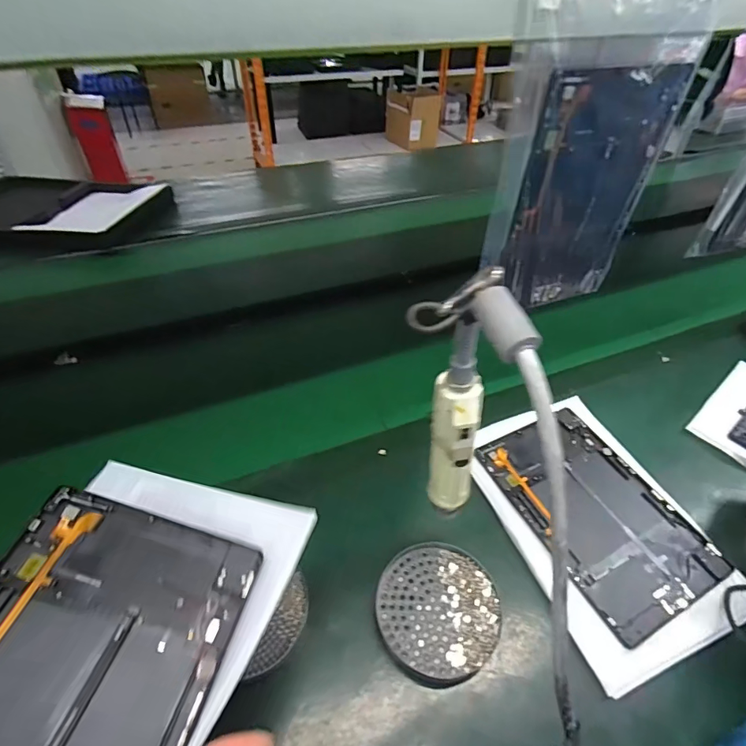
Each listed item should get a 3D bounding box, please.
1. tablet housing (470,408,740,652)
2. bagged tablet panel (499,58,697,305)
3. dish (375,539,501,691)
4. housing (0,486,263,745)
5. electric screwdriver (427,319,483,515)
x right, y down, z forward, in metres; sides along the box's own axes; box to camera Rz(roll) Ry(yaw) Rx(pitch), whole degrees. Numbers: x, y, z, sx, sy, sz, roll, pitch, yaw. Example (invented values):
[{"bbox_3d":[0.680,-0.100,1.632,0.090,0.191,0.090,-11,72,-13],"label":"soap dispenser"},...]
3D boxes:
[{"bbox_3d":[0.244,0.150,0.500,0.152,0.013,0.233,-21,50,-20],"label":"tablet housing"},{"bbox_3d":[0.209,-0.168,0.447,0.159,0.226,0.012,-17,46,-17],"label":"bagged tablet panel"},{"bbox_3d":[0.061,0.223,0.425,0.110,0.028,0.116,0,44,0],"label":"dish"},{"bbox_3d":[-0.183,0.192,0.248,0.157,0.010,0.235,15,50,4],"label":"housing"},{"bbox_3d":[0.061,0.046,0.333,0.038,0.187,0.028,14,45,14],"label":"electric screwdriver"}]

